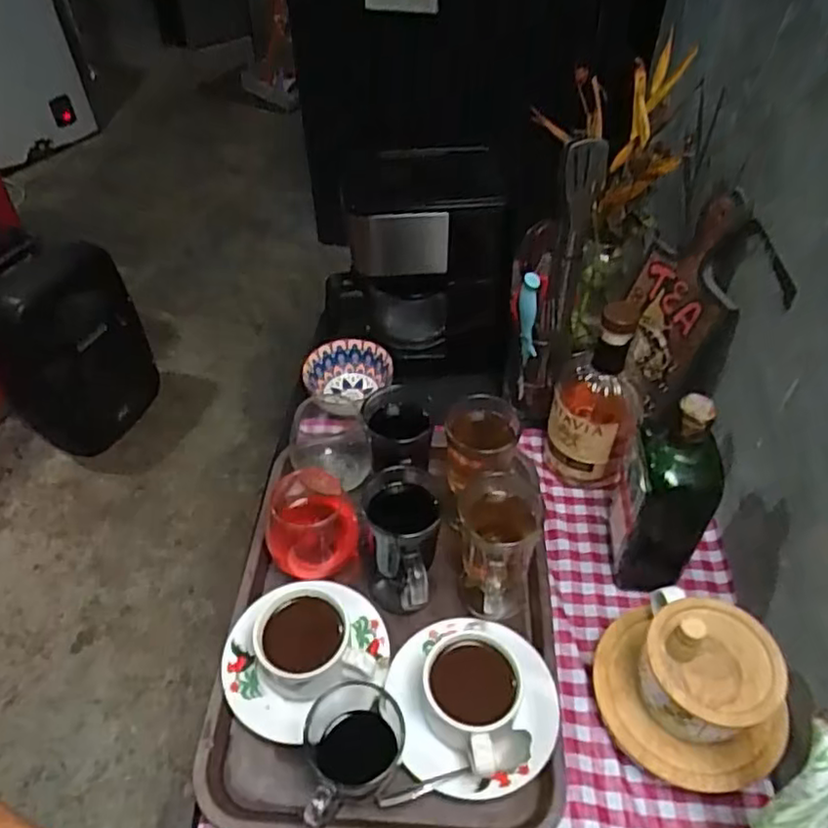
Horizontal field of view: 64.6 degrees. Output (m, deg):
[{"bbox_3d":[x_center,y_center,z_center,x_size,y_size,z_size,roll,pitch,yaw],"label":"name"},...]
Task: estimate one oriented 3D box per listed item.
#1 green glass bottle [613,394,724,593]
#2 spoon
[{"bbox_3d":[0.227,0.078,0.583,0.075,0.200,0.062,23,51,21],"label":"green glass bottle"},{"bbox_3d":[0.034,0.286,0.529,0.129,0.010,0.027,-11,47,-9],"label":"spoon"}]

